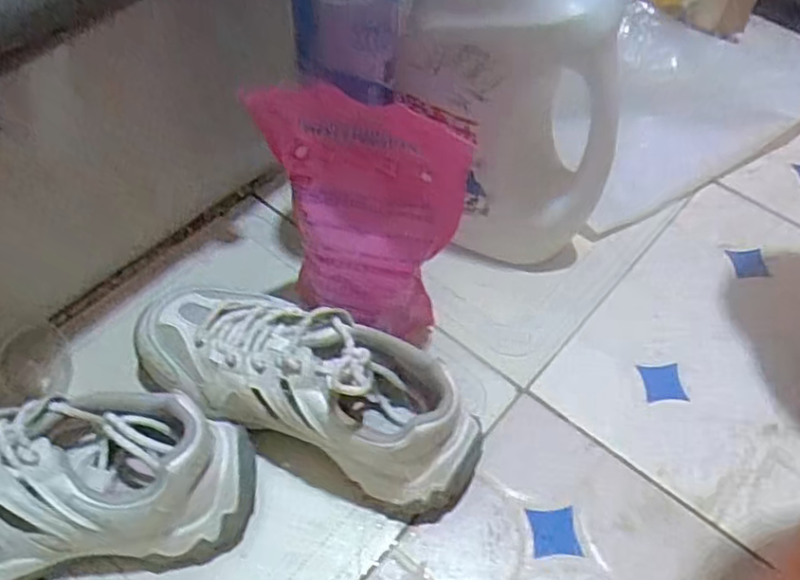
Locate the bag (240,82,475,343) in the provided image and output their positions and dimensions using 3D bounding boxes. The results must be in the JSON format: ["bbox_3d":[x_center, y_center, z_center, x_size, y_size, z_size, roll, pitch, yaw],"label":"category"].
[{"bbox_3d":[-0.028,-0.035,0.462,0.130,0.195,0.041,12,49,8],"label":"bag"}]

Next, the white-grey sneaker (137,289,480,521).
[{"bbox_3d":[-0.059,0.058,0.455,0.237,0.091,0.090,24,56,14],"label":"white-grey sneaker"}]

